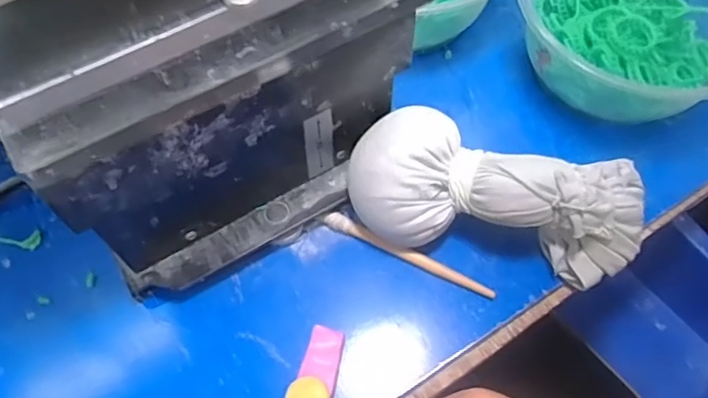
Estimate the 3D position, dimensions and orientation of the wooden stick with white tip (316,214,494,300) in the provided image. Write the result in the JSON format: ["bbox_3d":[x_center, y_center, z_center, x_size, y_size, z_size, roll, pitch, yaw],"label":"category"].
[{"bbox_3d":[0.027,0.028,0.296,0.094,0.007,0.008,25,64,12],"label":"wooden stick with white tip"}]

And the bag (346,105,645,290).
[{"bbox_3d":[0.068,0.000,0.284,0.137,0.054,0.055,10,62,5],"label":"bag"}]

